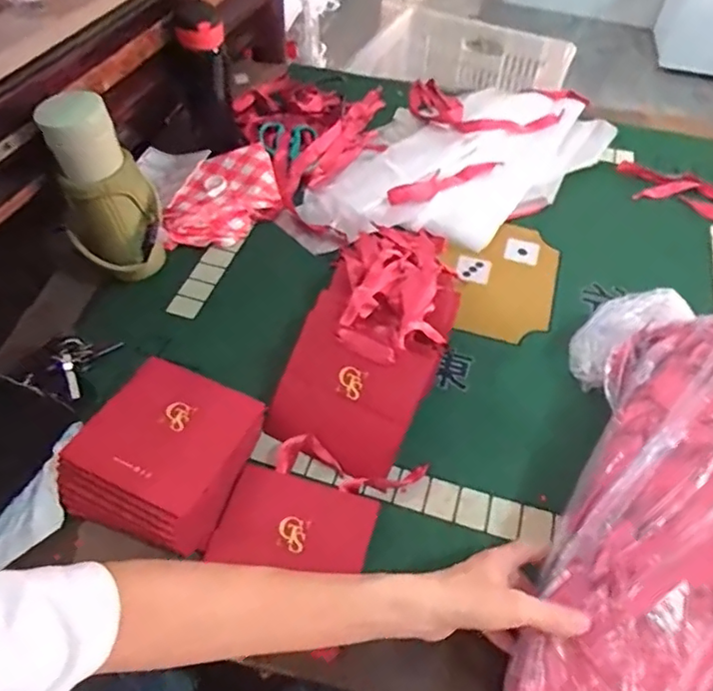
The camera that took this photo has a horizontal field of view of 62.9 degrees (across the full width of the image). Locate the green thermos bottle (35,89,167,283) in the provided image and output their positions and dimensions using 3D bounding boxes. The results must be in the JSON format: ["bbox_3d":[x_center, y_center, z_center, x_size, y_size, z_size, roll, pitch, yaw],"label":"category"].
[{"bbox_3d":[-0.291,-0.166,0.683,0.107,0.232,0.082,-17,55,-16],"label":"green thermos bottle"}]

